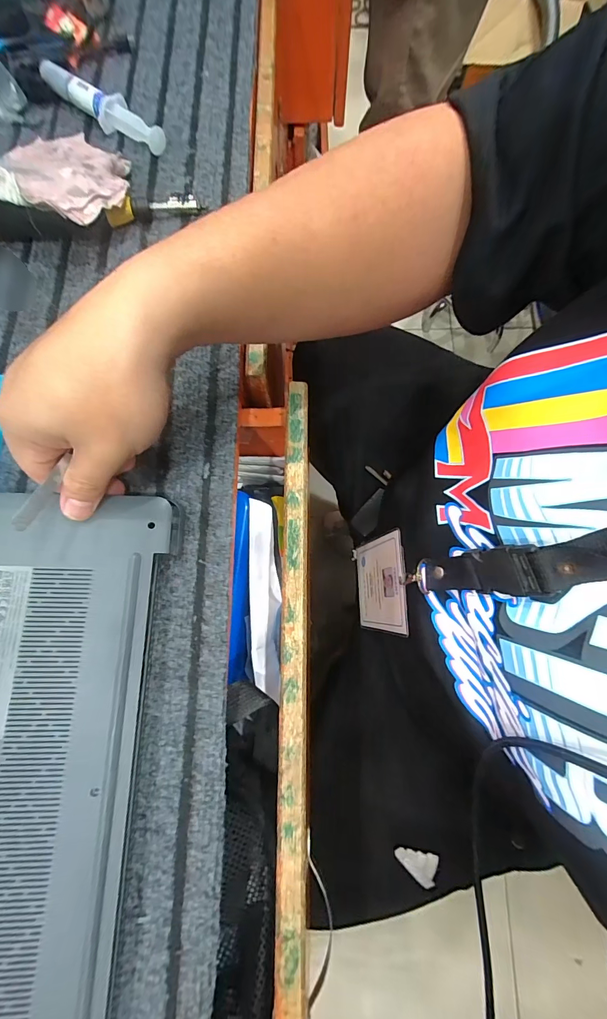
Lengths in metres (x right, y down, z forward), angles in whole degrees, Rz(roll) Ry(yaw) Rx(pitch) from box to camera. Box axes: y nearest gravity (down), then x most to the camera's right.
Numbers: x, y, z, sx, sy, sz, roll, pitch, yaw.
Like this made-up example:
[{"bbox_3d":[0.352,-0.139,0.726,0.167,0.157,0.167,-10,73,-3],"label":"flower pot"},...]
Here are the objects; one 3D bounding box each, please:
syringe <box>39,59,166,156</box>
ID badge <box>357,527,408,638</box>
[{"bbox_3d":[-0.196,-0.392,0.367,0.154,0.022,0.030,43,81,9],"label":"syringe"},{"bbox_3d":[0.080,0.079,0.403,0.004,0.129,0.097,0,76,-10],"label":"ID badge"}]

